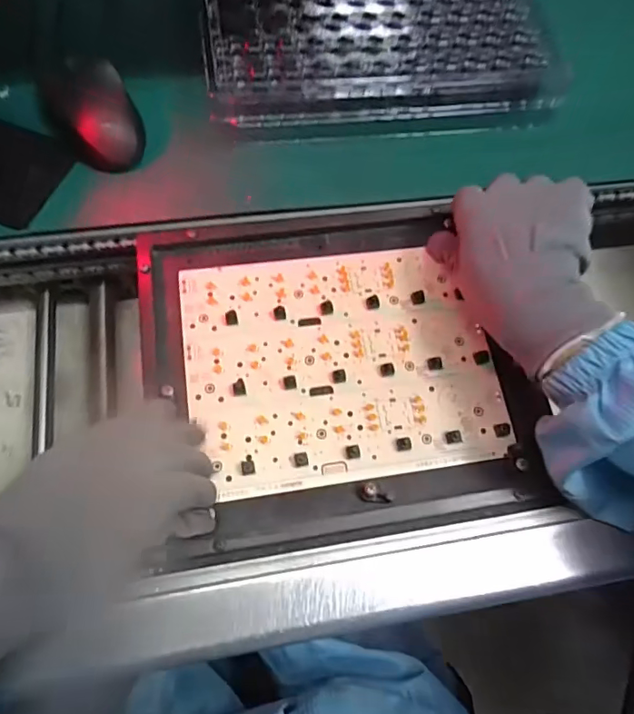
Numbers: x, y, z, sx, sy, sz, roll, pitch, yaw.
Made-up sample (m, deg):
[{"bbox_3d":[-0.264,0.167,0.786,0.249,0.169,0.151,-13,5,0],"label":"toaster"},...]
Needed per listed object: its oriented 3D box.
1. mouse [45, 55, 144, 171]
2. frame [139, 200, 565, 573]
[{"bbox_3d":[-0.176,-0.193,0.395,0.059,0.032,0.101,-25,71,-11],"label":"mouse"},{"bbox_3d":[0.014,0.001,0.356,0.257,0.029,0.239,-8,66,-6],"label":"frame"}]

